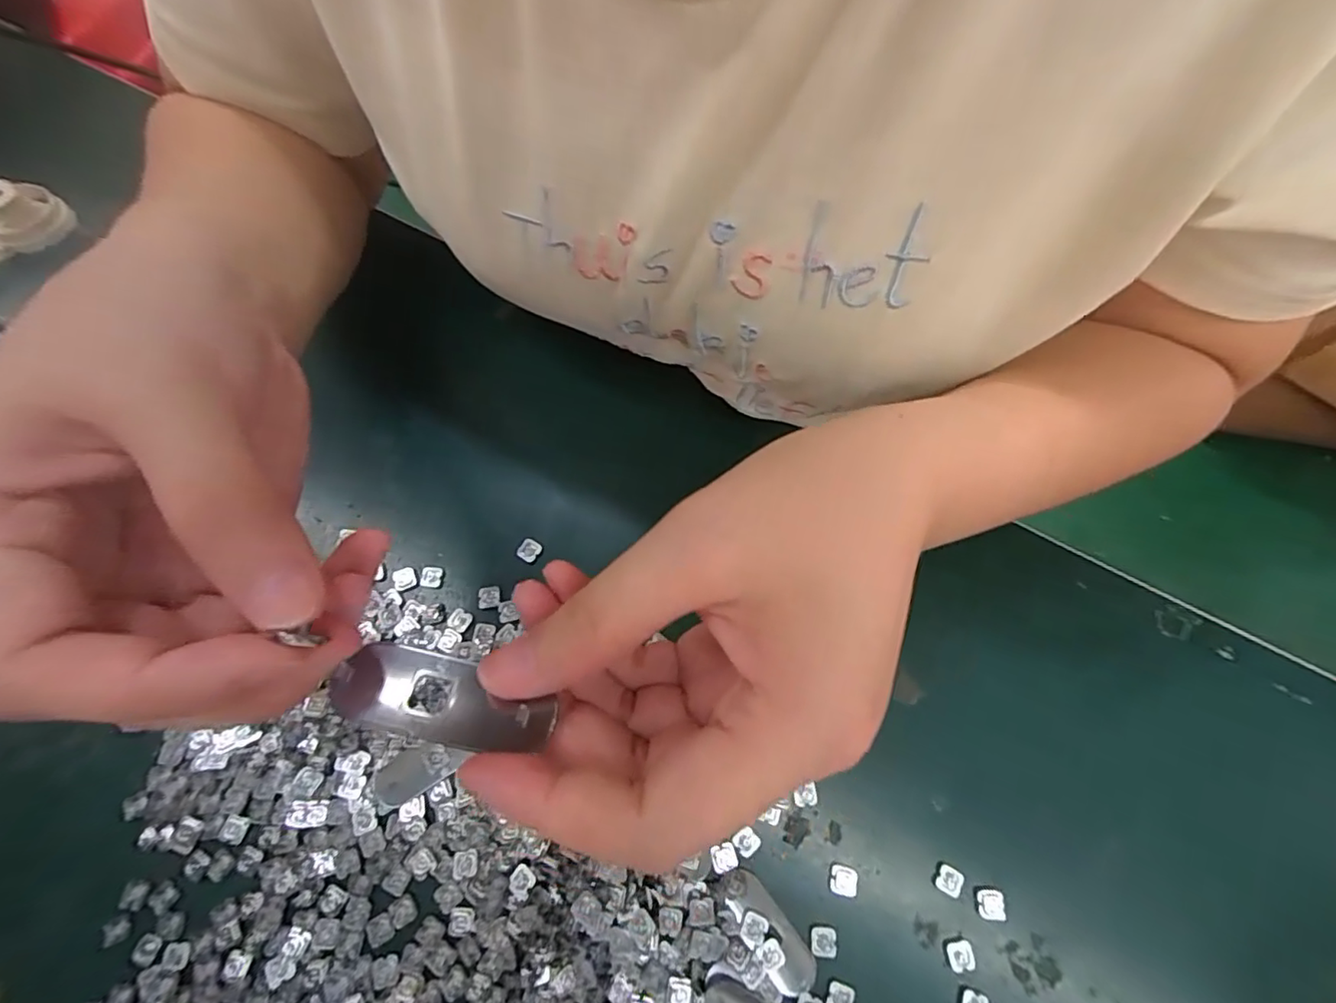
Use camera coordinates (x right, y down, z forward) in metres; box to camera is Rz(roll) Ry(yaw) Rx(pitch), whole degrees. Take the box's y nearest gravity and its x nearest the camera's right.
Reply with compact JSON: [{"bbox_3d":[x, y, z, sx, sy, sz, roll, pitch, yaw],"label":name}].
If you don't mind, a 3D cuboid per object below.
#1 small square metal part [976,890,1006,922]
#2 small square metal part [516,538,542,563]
[{"bbox_3d":[0.134,0.167,0.239,0.010,0.004,0.011,6,69,2],"label":"small square metal part"},{"bbox_3d":[-0.070,0.024,0.291,0.010,0.004,0.011,28,71,10],"label":"small square metal part"}]

